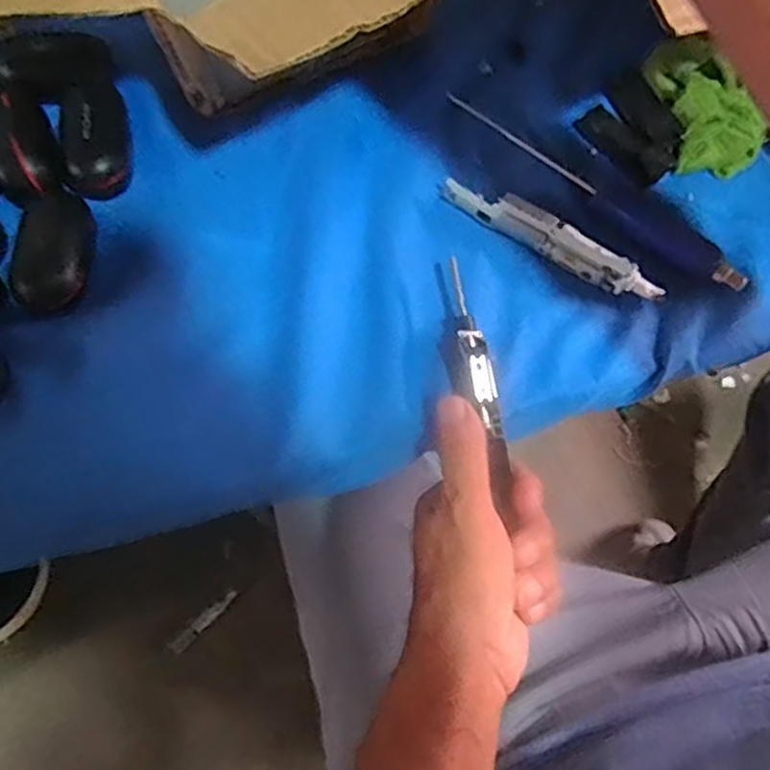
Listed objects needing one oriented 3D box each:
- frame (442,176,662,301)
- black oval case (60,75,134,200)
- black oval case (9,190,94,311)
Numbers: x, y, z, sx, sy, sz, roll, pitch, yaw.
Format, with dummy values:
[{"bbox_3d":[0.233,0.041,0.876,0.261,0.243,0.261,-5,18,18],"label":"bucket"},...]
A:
[{"bbox_3d":[0.090,-0.081,0.398,0.127,0.015,0.020,33,73,12],"label":"frame"},{"bbox_3d":[-0.162,-0.141,0.407,0.034,0.023,0.075,-14,70,-5],"label":"black oval case"},{"bbox_3d":[-0.172,-0.072,0.383,0.029,0.029,0.064,8,70,4],"label":"black oval case"}]

